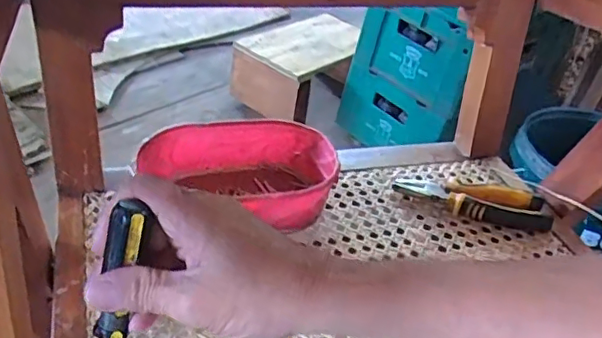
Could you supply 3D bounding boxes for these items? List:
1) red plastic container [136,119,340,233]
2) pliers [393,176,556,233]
[{"bbox_3d":[-0.057,0.011,0.560,0.184,0.058,0.122,-7,38,-17],"label":"red plastic container"},{"bbox_3d":[0.185,0.031,0.610,0.162,0.020,0.057,15,37,12],"label":"pliers"}]

